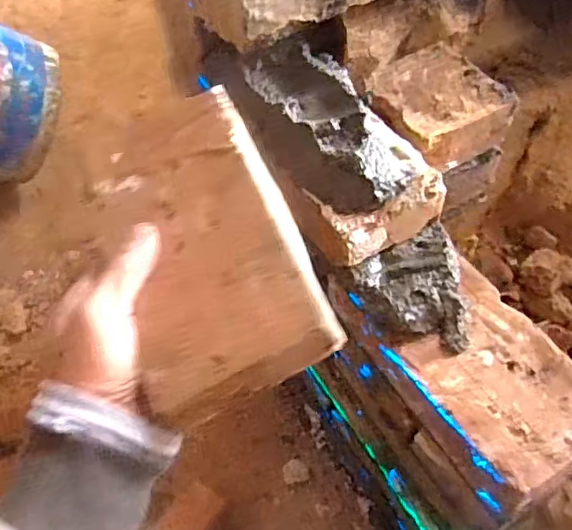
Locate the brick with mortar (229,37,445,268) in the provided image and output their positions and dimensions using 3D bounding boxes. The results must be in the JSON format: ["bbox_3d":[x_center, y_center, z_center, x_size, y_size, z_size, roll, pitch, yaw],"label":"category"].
[{"bbox_3d":[0.037,-0.108,0.516,0.117,0.074,0.214,-25,57,-14],"label":"brick with mortar"}]

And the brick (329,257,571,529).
[{"bbox_3d":[0.142,0.078,0.478,0.110,0.070,0.225,-28,57,-16],"label":"brick"}]

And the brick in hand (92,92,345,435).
[{"bbox_3d":[-0.047,-0.013,0.363,0.109,0.060,0.201,-27,64,8],"label":"brick in hand"}]

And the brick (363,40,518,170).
[{"bbox_3d":[0.137,-0.149,0.558,0.111,0.051,0.109,-27,57,-16],"label":"brick"}]

